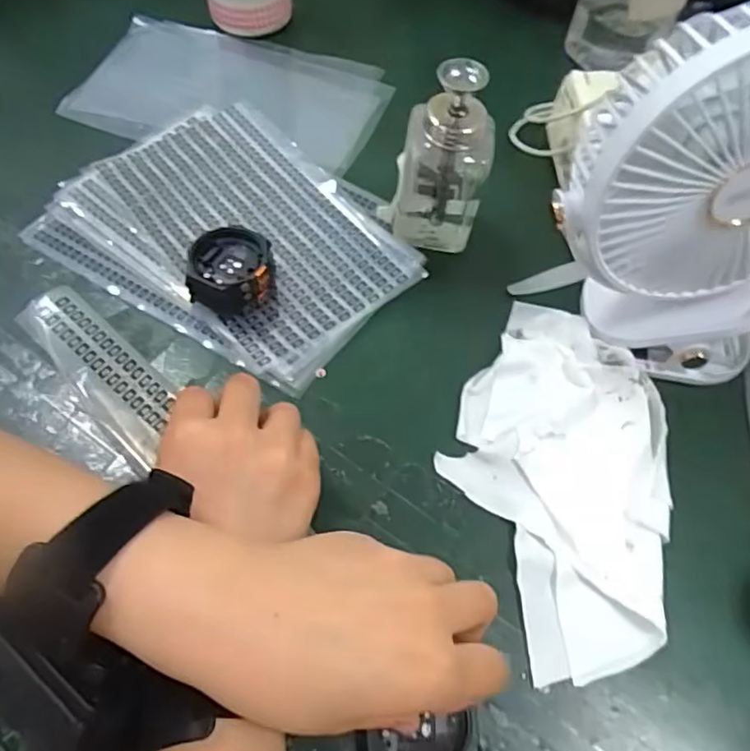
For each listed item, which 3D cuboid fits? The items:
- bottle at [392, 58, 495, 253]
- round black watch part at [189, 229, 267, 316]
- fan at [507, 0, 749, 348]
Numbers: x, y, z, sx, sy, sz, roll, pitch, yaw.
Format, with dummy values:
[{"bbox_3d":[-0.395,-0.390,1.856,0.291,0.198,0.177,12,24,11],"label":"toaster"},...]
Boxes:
[{"bbox_3d":[0.045,-0.136,0.386,0.055,0.114,0.045,7,60,0],"label":"bottle"},{"bbox_3d":[-0.092,-0.066,0.384,0.049,0.031,0.052,-2,61,-5],"label":"round black watch part"},{"bbox_3d":[0.174,-0.089,0.322,0.151,0.194,0.072,13,61,4],"label":"fan"}]

